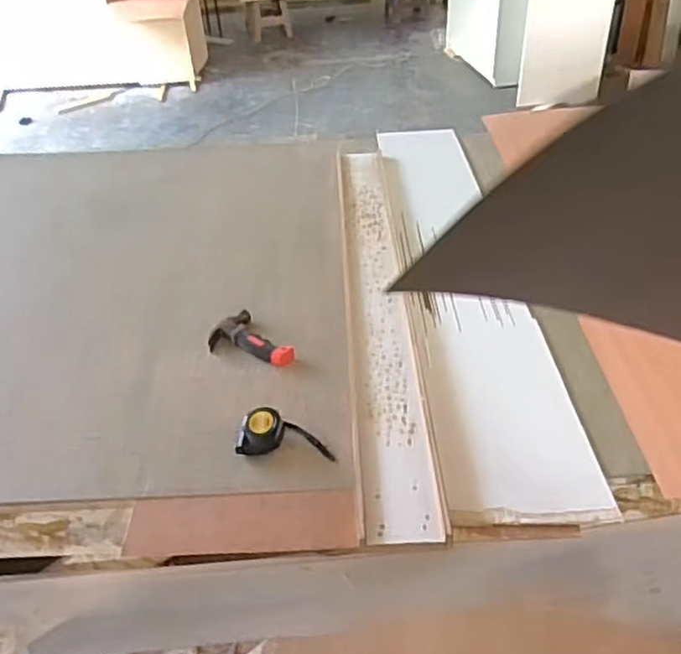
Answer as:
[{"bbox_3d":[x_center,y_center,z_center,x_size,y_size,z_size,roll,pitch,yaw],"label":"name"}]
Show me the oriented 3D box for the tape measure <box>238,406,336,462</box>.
[{"bbox_3d":[-0.077,0.146,0.966,0.137,0.042,0.072,-1,39,3],"label":"tape measure"}]

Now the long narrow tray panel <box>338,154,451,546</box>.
[{"bbox_3d":[0.069,-0.079,1.240,0.115,0.019,1.094,-3,39,1],"label":"long narrow tray panel"}]

